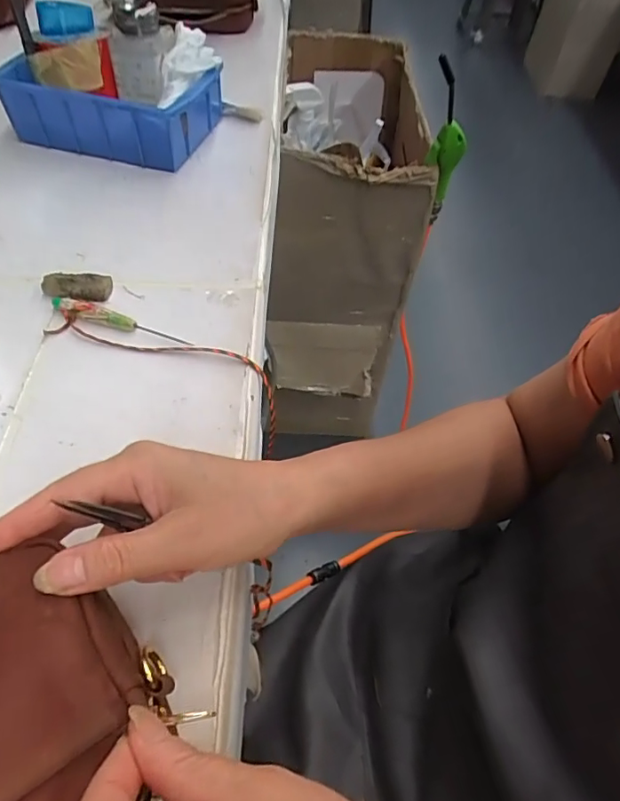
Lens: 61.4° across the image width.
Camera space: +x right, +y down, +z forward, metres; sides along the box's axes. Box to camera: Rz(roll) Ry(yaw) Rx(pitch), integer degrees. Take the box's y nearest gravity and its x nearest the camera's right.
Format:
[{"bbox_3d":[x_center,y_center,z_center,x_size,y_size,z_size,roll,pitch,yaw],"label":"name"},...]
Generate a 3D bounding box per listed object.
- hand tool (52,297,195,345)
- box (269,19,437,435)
[{"bbox_3d":[-0.143,-0.061,0.394,0.116,0.011,0.015,13,55,9],"label":"hand tool"},{"bbox_3d":[0.059,-0.285,1.043,0.248,0.633,0.498,6,53,0],"label":"box"}]

